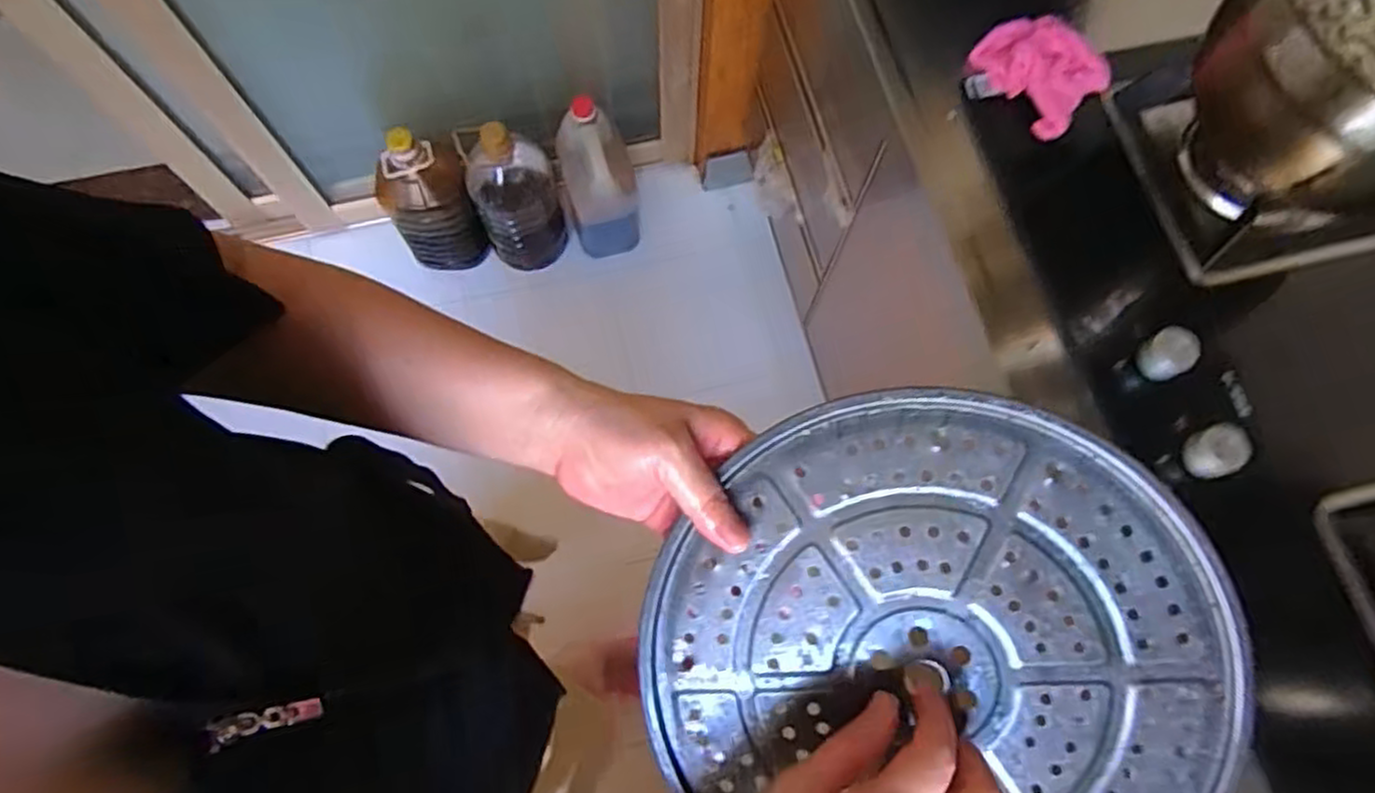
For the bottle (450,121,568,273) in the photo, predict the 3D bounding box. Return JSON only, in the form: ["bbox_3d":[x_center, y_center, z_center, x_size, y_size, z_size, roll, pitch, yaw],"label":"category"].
[{"bbox_3d":[-0.336,-0.400,1.418,0.158,0.347,0.151,-18,74,-7],"label":"bottle"}]

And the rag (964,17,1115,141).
[{"bbox_3d":[0.364,-0.338,0.744,0.106,0.037,0.129,-41,78,-13],"label":"rag"}]

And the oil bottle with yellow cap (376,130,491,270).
[{"bbox_3d":[-0.503,-0.391,1.400,0.155,0.324,0.180,-26,75,-9],"label":"oil bottle with yellow cap"}]

